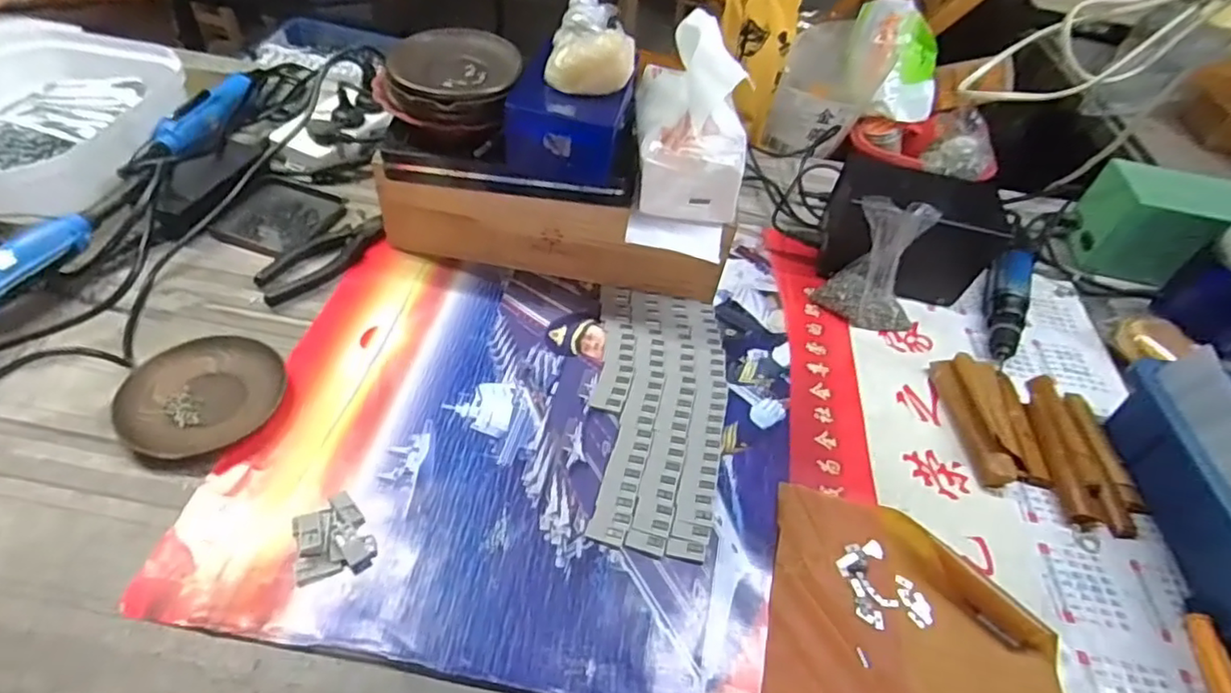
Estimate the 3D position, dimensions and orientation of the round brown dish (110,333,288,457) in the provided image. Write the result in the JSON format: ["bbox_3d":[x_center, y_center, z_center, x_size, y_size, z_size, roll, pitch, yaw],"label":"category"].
[{"bbox_3d":[-0.323,0.034,0.495,0.113,0.009,0.111,4,45,-4],"label":"round brown dish"}]

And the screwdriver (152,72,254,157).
[{"bbox_3d":[-0.453,-0.263,0.710,0.037,0.030,0.151,11,47,1],"label":"screwdriver"}]

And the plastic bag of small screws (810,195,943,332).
[{"bbox_3d":[0.261,-0.080,0.624,0.092,0.122,0.055,13,45,5],"label":"plastic bag of small screws"}]

